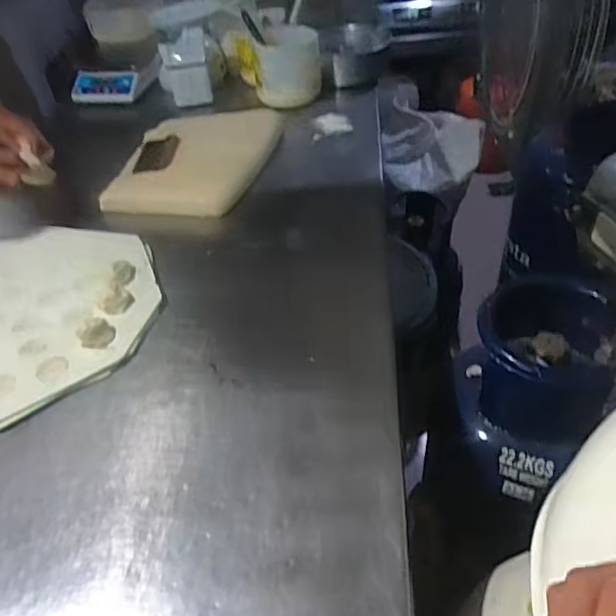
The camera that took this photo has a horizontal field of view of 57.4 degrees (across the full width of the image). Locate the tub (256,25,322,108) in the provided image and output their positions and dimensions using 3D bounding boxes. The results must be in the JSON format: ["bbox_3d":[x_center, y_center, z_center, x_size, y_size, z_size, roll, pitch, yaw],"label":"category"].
[{"bbox_3d":[-0.047,-0.578,1.349,0.150,0.150,0.158,-2,44,2],"label":"tub"}]

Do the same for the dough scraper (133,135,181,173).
[{"bbox_3d":[-0.304,-0.313,1.142,0.078,0.008,0.132,-5,43,-2],"label":"dough scraper"}]

